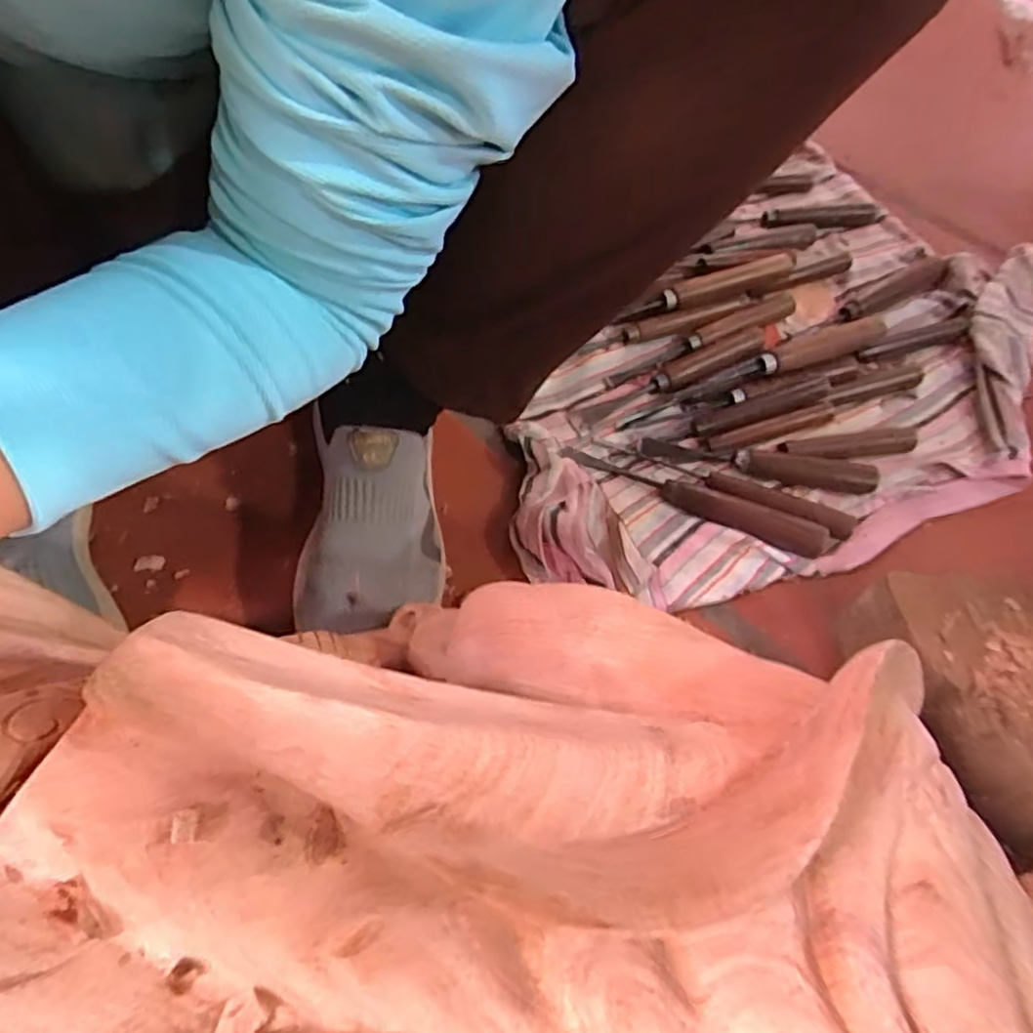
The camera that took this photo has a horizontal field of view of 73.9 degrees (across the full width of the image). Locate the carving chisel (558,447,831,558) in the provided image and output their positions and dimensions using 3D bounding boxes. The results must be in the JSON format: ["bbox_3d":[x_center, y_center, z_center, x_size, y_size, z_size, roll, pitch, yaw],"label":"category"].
[{"bbox_3d":[0.123,-0.015,0.477,0.186,0.024,0.026,20,60,5],"label":"carving chisel"}]

